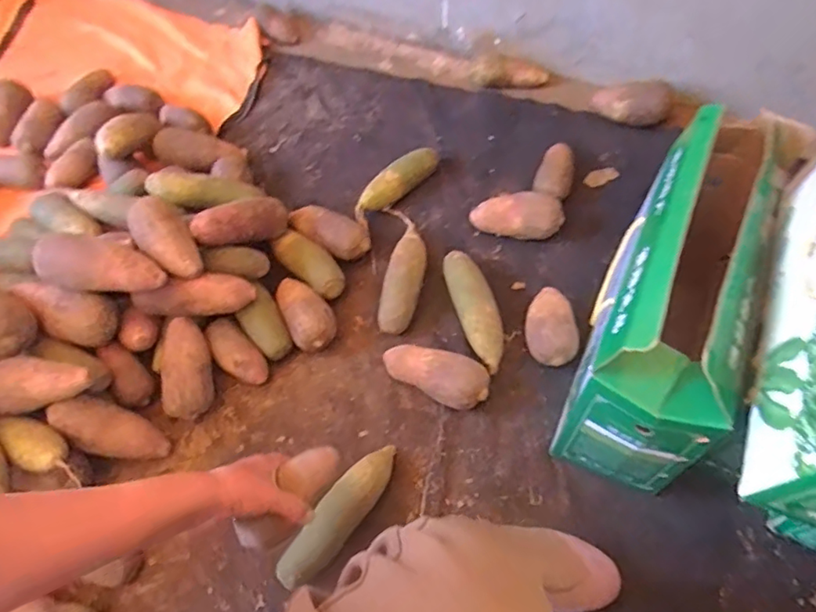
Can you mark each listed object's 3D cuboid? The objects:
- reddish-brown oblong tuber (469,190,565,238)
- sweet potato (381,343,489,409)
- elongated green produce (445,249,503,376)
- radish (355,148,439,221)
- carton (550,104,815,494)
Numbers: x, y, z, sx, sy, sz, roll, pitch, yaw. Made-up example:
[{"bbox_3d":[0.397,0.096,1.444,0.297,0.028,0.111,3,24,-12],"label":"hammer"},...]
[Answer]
[{"bbox_3d":[0.184,-0.150,0.960,0.147,0.071,0.068,-4,57,-1],"label":"reddish-brown oblong tuber"},{"bbox_3d":[0.039,0.101,0.826,0.160,0.062,0.068,20,60,15],"label":"sweet potato"},{"bbox_3d":[0.104,0.005,0.881,0.059,0.056,0.201,-17,58,-8],"label":"elongated green produce"},{"bbox_3d":[-0.027,-0.222,1.022,0.205,0.052,0.053,-39,64,-21],"label":"radish"},{"bbox_3d":[0.324,0.003,0.697,0.141,0.351,0.379,21,60,15],"label":"carton"}]

